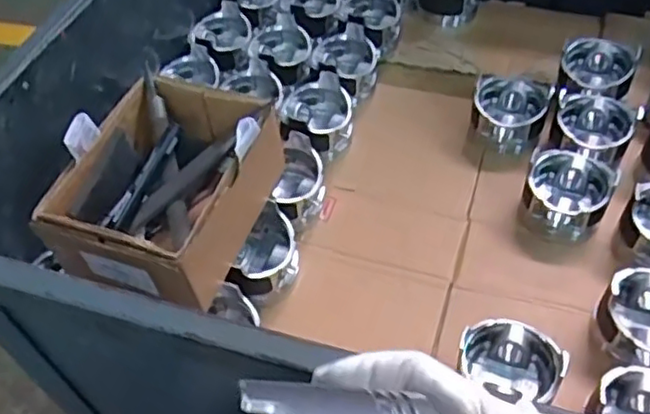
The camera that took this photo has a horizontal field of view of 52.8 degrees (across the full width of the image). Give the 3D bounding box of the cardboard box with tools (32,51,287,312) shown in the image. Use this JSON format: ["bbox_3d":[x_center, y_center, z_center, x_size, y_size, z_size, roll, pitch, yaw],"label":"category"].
[{"bbox_3d":[-0.148,-0.018,0.627,0.158,0.101,0.199,11,54,14],"label":"cardboard box with tools"}]

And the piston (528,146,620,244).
[{"bbox_3d":[0.264,-0.015,0.715,0.083,0.073,0.094,12,54,14],"label":"piston"}]

